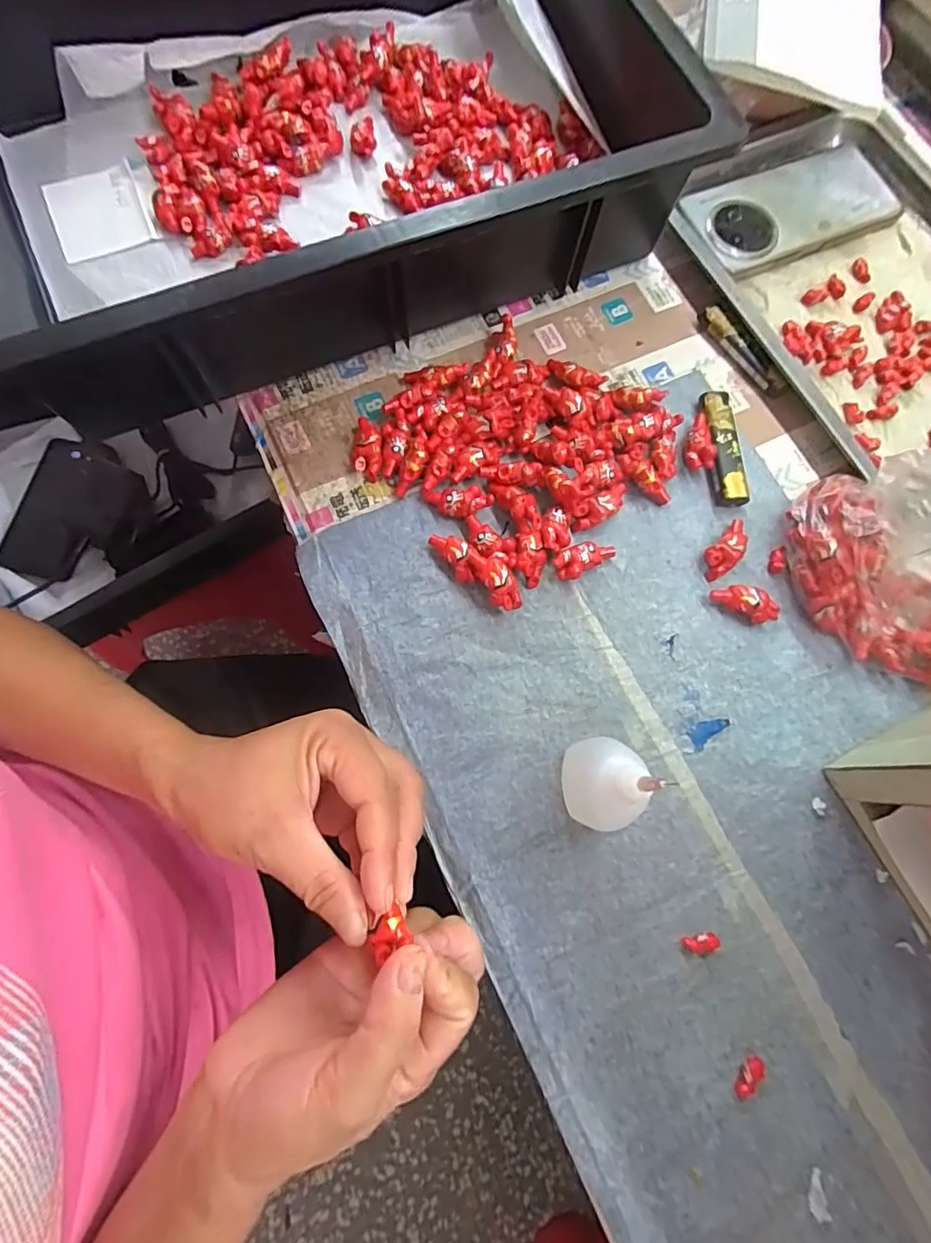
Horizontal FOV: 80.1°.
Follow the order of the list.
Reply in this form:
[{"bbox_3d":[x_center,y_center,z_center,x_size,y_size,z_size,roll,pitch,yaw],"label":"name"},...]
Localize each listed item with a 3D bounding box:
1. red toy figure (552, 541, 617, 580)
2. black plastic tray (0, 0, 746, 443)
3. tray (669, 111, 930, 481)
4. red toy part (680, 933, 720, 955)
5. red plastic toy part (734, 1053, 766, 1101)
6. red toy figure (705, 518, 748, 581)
[{"bbox_3d":[0.072,-0.039,0.339,0.040,0.017,0.017,-28,78,-8],"label":"red toy figure"},{"bbox_3d":[-0.108,-0.331,0.369,0.474,0.094,0.334,-24,77,-7],"label":"black plastic tray"},{"bbox_3d":[0.302,-0.243,0.400,0.236,0.019,0.287,-26,78,-8],"label":"tray"},{"bbox_3d":[0.123,0.169,0.290,0.019,0.005,0.010,-1,75,-2],"label":"red toy part"},{"bbox_3d":[0.141,0.226,0.274,0.010,0.007,0.020,35,77,7],"label":"red plastic toy part"},{"bbox_3d":[0.164,-0.045,0.345,0.018,0.014,0.042,44,79,9],"label":"red toy figure"}]

